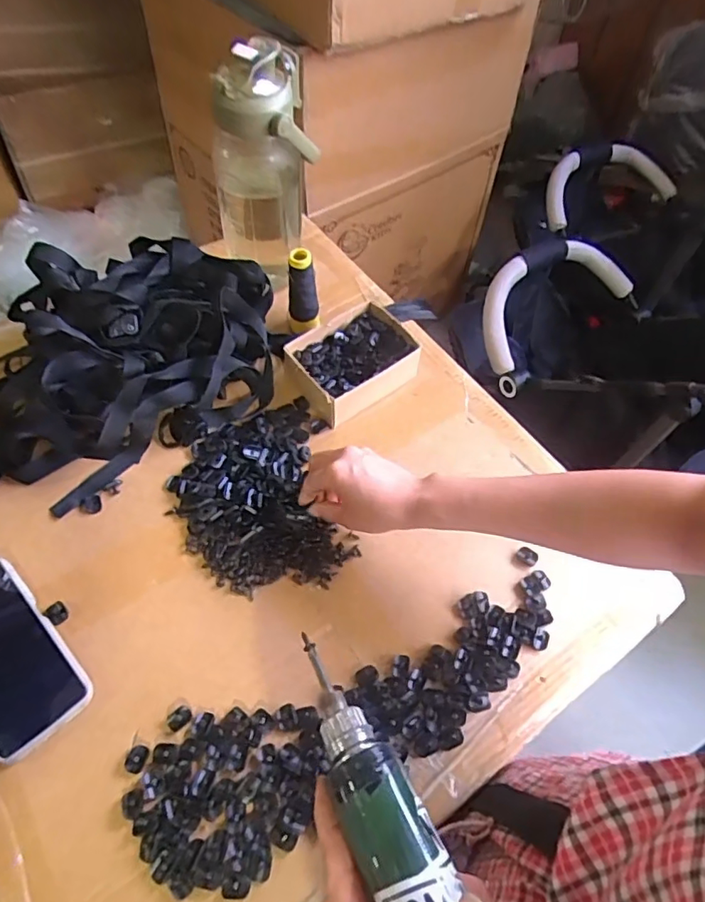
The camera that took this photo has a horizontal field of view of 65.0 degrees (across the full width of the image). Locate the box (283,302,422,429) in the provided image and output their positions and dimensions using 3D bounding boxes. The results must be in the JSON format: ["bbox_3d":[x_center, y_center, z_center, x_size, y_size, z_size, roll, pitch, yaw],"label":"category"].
[{"bbox_3d":[0.002,-0.100,0.635,0.134,0.047,0.109,-30,64,-21],"label":"box"}]

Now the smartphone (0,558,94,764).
[{"bbox_3d":[-0.291,0.167,0.458,0.082,0.011,0.167,-37,66,-24],"label":"smartphone"}]

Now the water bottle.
[{"bbox_3d":[-0.103,-0.305,0.635,0.103,0.277,0.102,-17,60,-13],"label":"water bottle"}]

